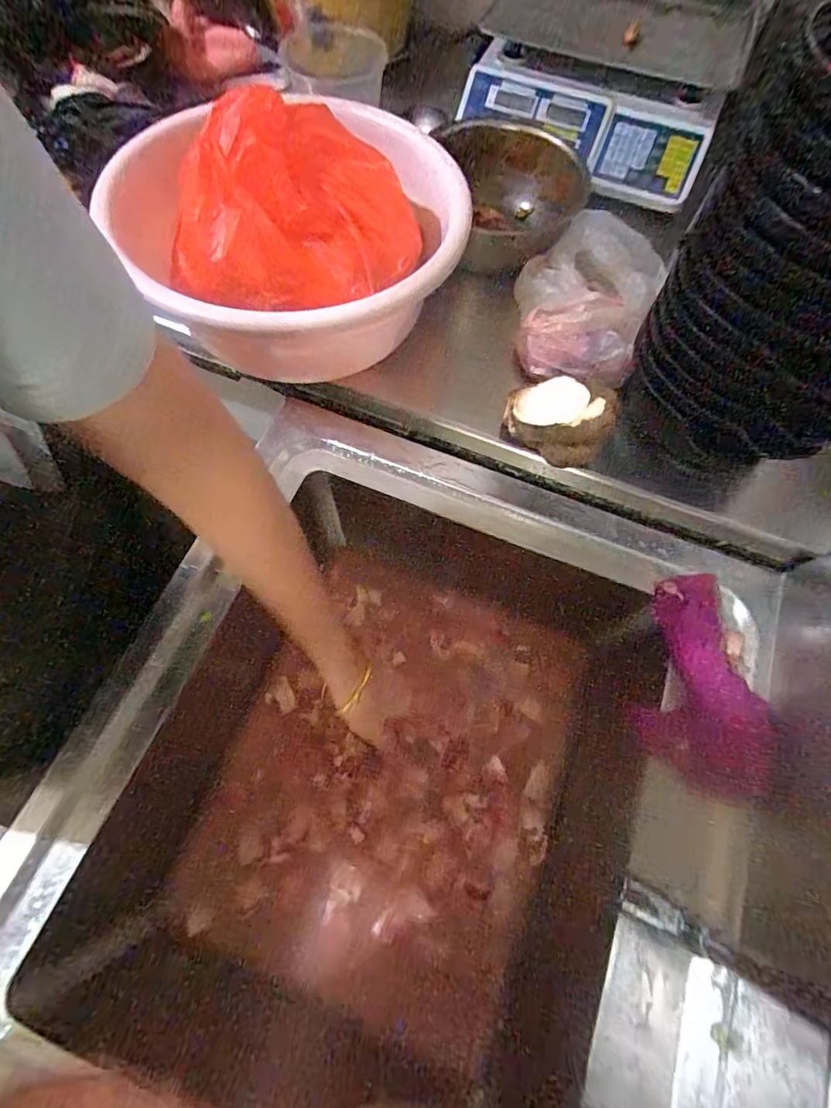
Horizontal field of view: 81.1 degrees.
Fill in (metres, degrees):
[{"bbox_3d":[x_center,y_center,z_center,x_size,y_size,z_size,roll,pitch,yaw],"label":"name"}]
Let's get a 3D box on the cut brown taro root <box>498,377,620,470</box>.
[{"bbox_3d":[0.136,-0.124,0.478,0.096,0.103,0.048,14,68,4],"label":"cut brown taro root"}]

